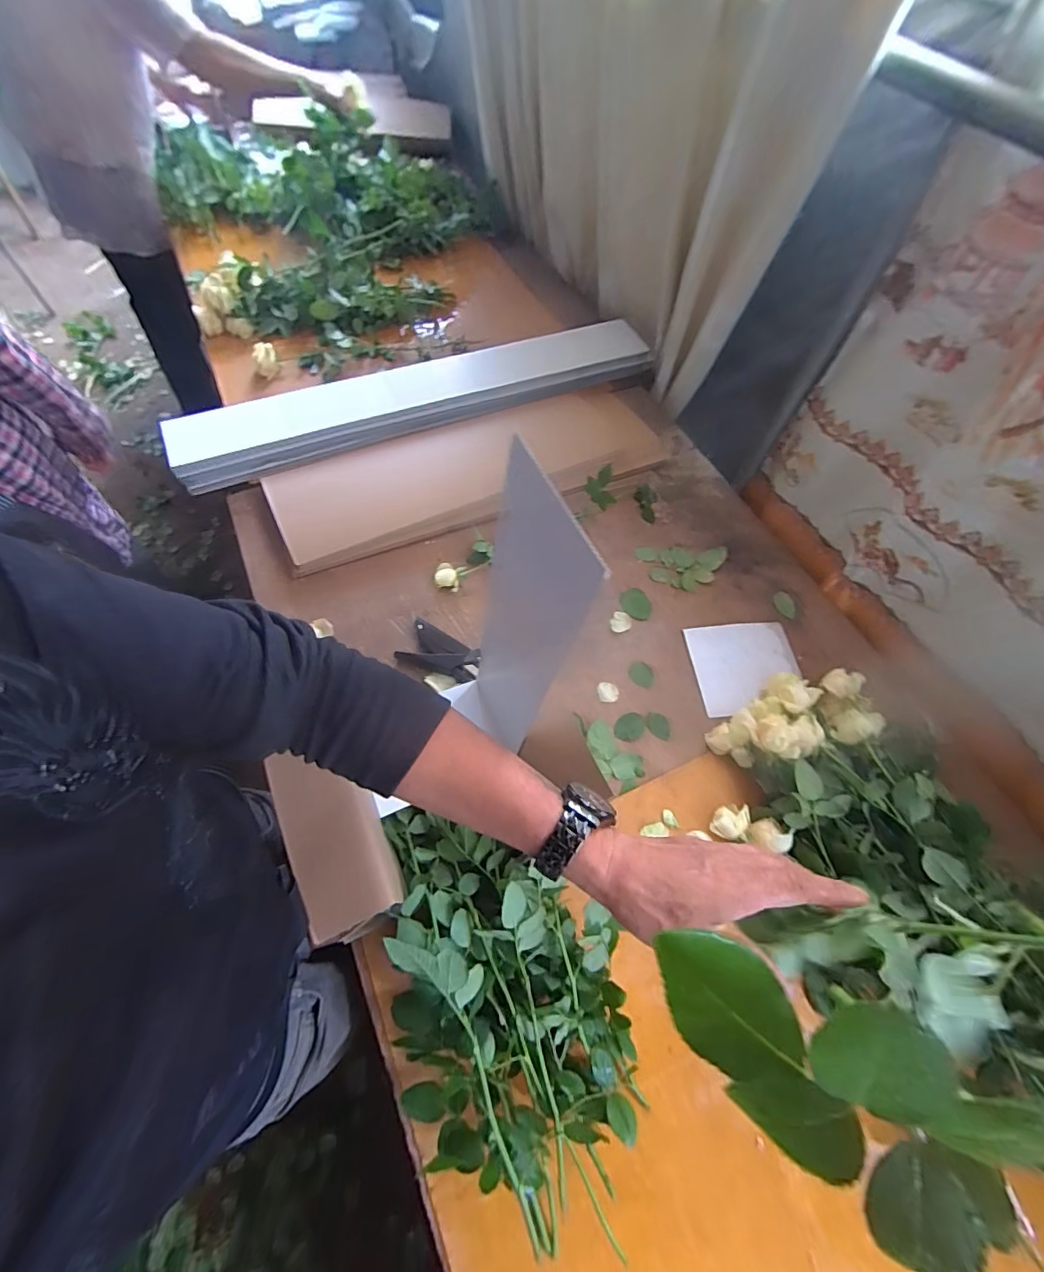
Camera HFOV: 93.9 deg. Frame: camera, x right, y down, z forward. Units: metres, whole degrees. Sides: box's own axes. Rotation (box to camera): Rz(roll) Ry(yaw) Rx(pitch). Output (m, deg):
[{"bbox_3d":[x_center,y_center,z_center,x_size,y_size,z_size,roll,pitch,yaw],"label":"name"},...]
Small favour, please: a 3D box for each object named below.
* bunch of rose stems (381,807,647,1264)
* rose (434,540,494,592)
[{"bbox_3d":[-0.015,0.378,0.518,0.245,0.143,0.416,-8,63,-9],"label":"bunch of rose stems"},{"bbox_3d":[-0.101,-0.121,0.829,0.050,0.047,0.107,42,67,17],"label":"rose"}]

